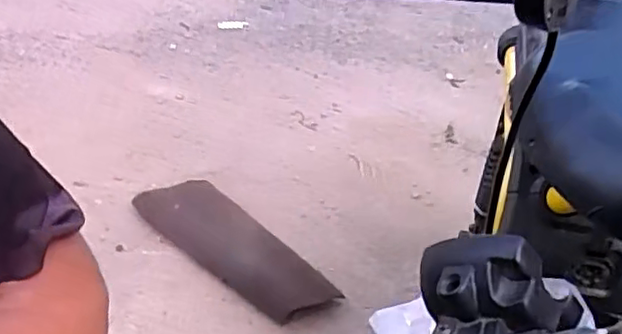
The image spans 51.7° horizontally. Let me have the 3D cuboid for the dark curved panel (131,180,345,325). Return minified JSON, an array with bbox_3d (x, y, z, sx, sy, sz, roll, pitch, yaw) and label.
[{"bbox_3d":[-0.169,0.170,1.480,0.535,0.058,0.187,30,53,25],"label":"dark curved panel"}]

